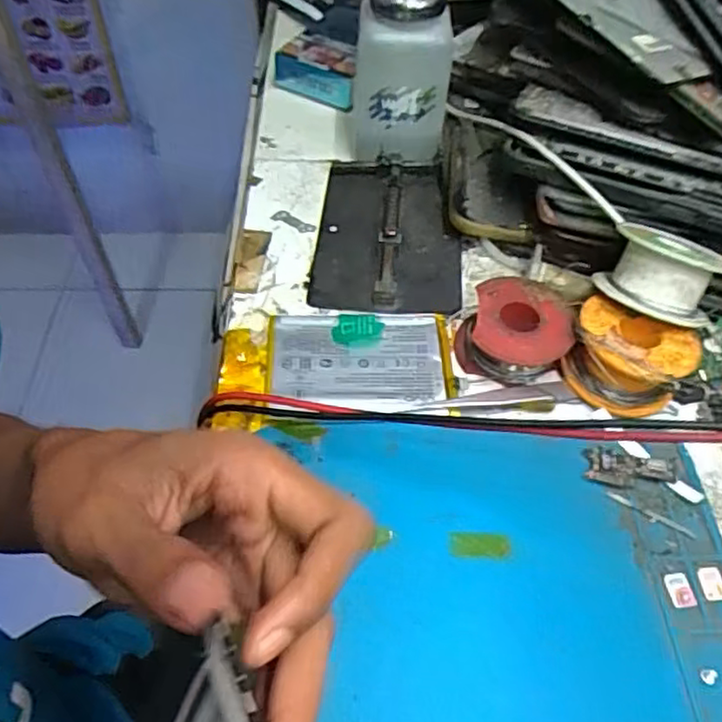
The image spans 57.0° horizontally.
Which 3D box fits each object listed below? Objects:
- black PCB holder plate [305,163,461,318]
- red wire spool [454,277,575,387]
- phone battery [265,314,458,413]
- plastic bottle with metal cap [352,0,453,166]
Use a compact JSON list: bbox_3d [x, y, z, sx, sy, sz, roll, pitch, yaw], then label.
[{"bbox_3d":[0.016,-0.073,0.370,0.078,0.015,0.117,4,53,1],"label":"black PCB holder plate"},{"bbox_3d":[0.073,-0.015,0.317,0.049,0.024,0.047,1,53,-2],"label":"red wire spool"},{"bbox_3d":[0.000,-0.001,0.316,0.087,0.007,0.056,1,53,-2],"label":"phone battery"},{"bbox_3d":[0.024,-0.165,0.381,0.052,0.099,0.046,4,53,0],"label":"plastic bottle with metal cap"}]

